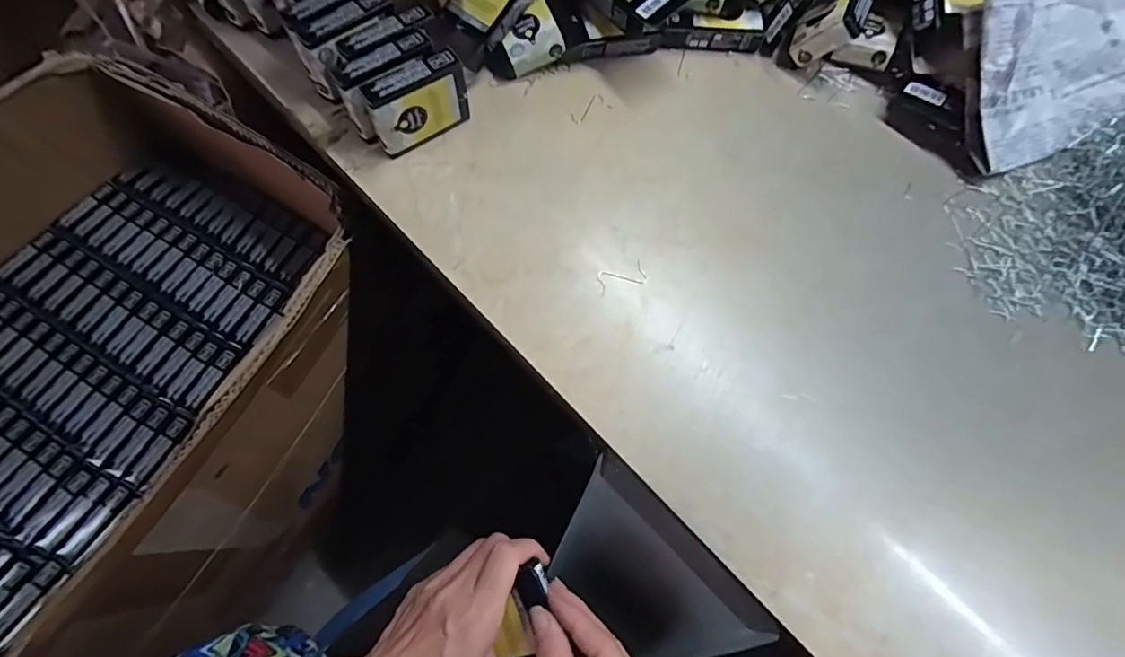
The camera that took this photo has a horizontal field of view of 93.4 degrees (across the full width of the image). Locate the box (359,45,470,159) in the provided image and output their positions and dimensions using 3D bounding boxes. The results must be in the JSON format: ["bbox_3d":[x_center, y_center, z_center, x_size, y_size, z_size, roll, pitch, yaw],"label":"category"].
[{"bbox_3d":[-0.106,-0.165,0.392,0.072,0.058,0.022,-35,74,-13],"label":"box"}]

